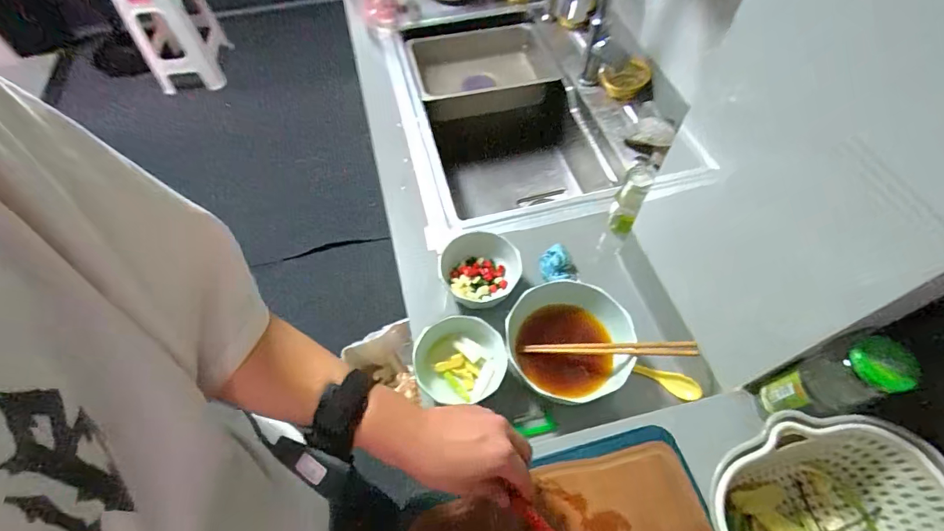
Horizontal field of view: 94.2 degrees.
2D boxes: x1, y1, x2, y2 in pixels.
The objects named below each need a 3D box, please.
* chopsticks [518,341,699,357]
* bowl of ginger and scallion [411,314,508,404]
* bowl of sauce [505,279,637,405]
[{"bbox_3d":[0.179,0.113,0.599,0.228,0.014,0.017,-4,56,21],"label":"chopsticks"},{"bbox_3d":[-0.019,0.134,0.636,0.132,0.060,0.112,-1,58,0],"label":"bowl of ginger and scallion"},{"bbox_3d":[0.138,0.116,0.637,0.164,0.091,0.168,0,58,0],"label":"bowl of sauce"}]

